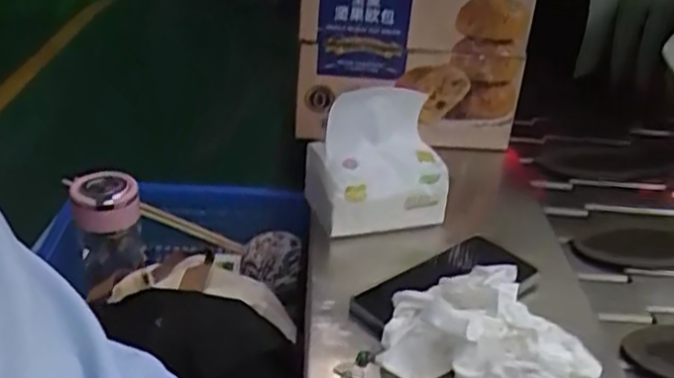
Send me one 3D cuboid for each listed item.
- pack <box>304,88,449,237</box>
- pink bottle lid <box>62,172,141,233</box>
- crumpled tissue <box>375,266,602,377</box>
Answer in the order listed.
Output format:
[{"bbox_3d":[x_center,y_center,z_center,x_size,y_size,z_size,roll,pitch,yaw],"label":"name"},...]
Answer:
[{"bbox_3d":[0.034,-0.033,0.704,0.119,0.110,0.108,-8,34,-21],"label":"pack"},{"bbox_3d":[-0.226,0.014,0.695,0.063,0.039,0.058,5,29,-3],"label":"pink bottle lid"},{"bbox_3d":[0.151,0.126,0.518,0.241,0.062,0.125,25,36,28],"label":"crumpled tissue"}]

